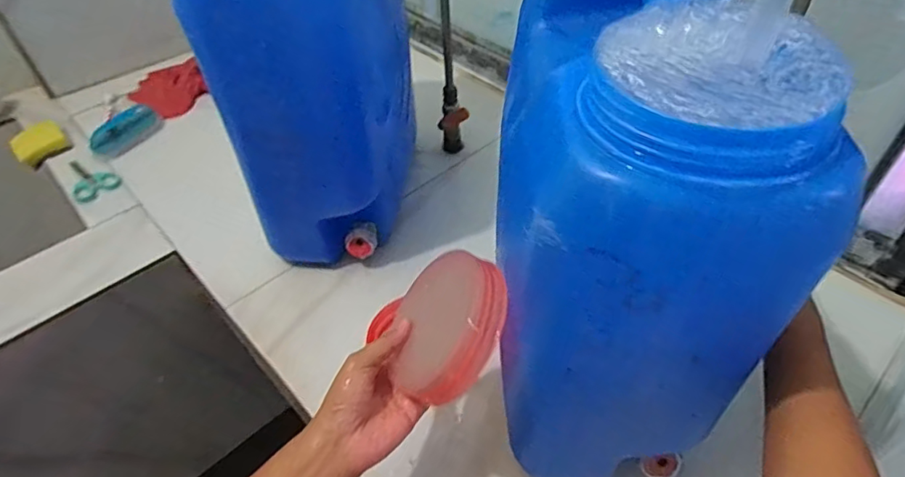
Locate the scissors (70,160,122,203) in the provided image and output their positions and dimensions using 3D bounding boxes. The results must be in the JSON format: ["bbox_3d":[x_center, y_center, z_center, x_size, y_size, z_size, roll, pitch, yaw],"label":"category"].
[{"bbox_3d":[-0.575,-0.100,0.862,0.066,0.016,0.113,-34,54,-26],"label":"scissors"}]

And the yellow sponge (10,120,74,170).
[{"bbox_3d":[-0.689,-0.163,0.904,0.079,0.043,0.062,-32,53,-24],"label":"yellow sponge"}]

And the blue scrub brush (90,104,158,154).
[{"bbox_3d":[-0.554,-0.187,0.912,0.035,0.031,0.118,20,51,20],"label":"blue scrub brush"}]

